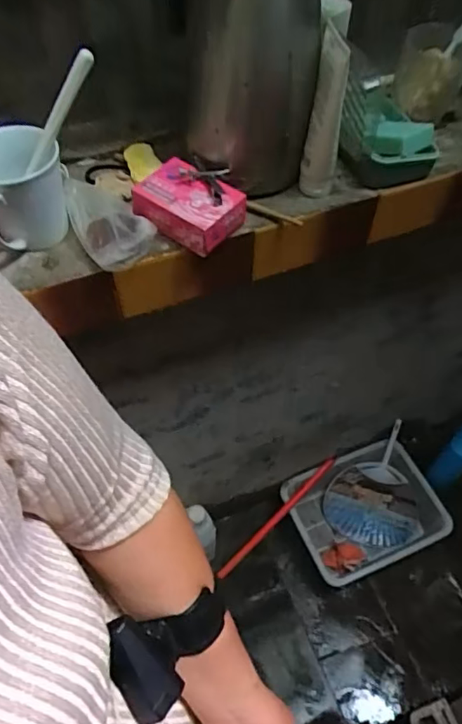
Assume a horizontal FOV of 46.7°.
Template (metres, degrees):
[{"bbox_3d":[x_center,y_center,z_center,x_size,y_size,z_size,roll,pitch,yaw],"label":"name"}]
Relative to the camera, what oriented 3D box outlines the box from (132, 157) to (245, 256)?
[{"bbox_3d":[-0.044,-0.157,0.539,0.103,0.041,0.068,29,58,22],"label":"box"}]

